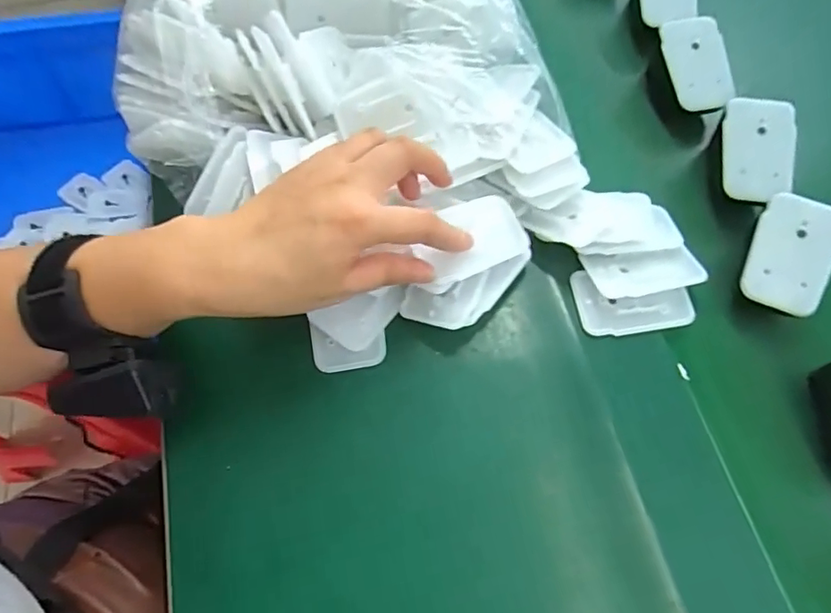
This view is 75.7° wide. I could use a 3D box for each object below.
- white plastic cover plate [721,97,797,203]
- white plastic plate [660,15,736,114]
[{"bbox_3d":[0.221,-0.101,0.346,0.044,0.005,0.067,6,87,4],"label":"white plastic cover plate"},{"bbox_3d":[0.200,-0.171,0.379,0.041,0.007,0.066,-19,97,0],"label":"white plastic plate"}]

